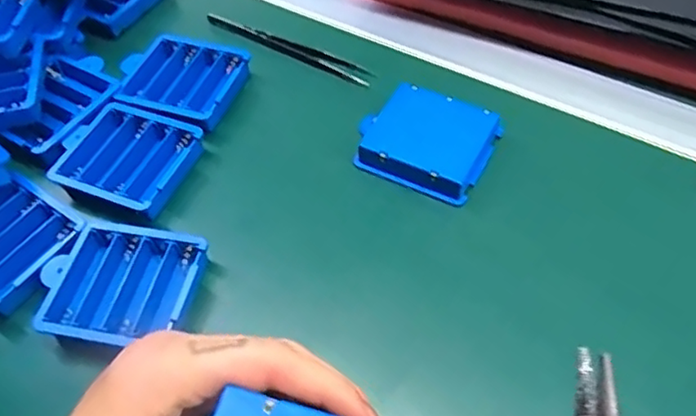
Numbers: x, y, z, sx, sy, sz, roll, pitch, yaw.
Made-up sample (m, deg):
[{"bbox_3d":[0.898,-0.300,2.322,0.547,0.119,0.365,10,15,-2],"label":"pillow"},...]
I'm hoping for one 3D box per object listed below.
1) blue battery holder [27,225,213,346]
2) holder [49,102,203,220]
[{"bbox_3d":[-0.113,0.040,0.315,0.073,0.020,0.059,4,55,7],"label":"blue battery holder"},{"bbox_3d":[-0.128,-0.029,0.364,0.070,0.020,0.065,19,58,17],"label":"holder"}]

